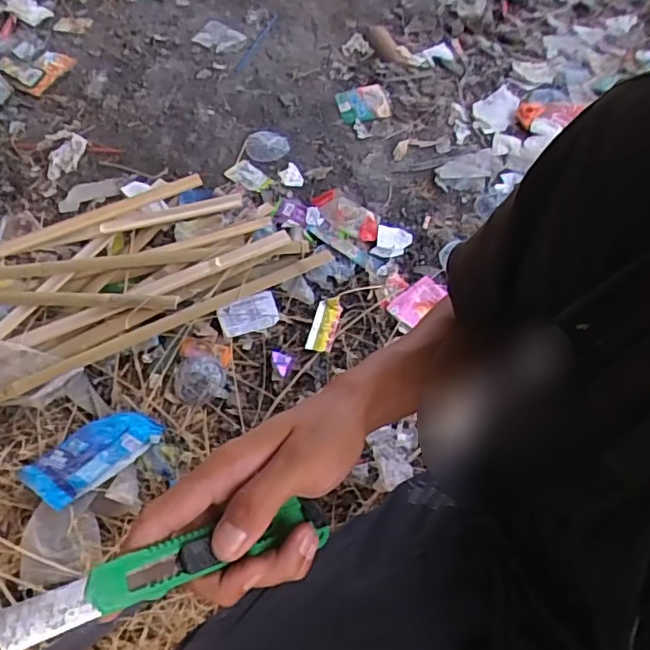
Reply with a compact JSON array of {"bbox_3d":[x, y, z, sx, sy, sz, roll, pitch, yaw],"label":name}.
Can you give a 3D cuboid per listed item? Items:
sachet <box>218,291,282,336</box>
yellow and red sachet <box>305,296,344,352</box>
[{"bbox_3d":[-0.140,-0.019,1.091,0.106,0.008,0.065,-19,79,-11],"label":"sachet"},{"bbox_3d":[0.001,-0.003,1.081,0.047,0.009,0.112,13,59,9],"label":"yellow and red sachet"}]

